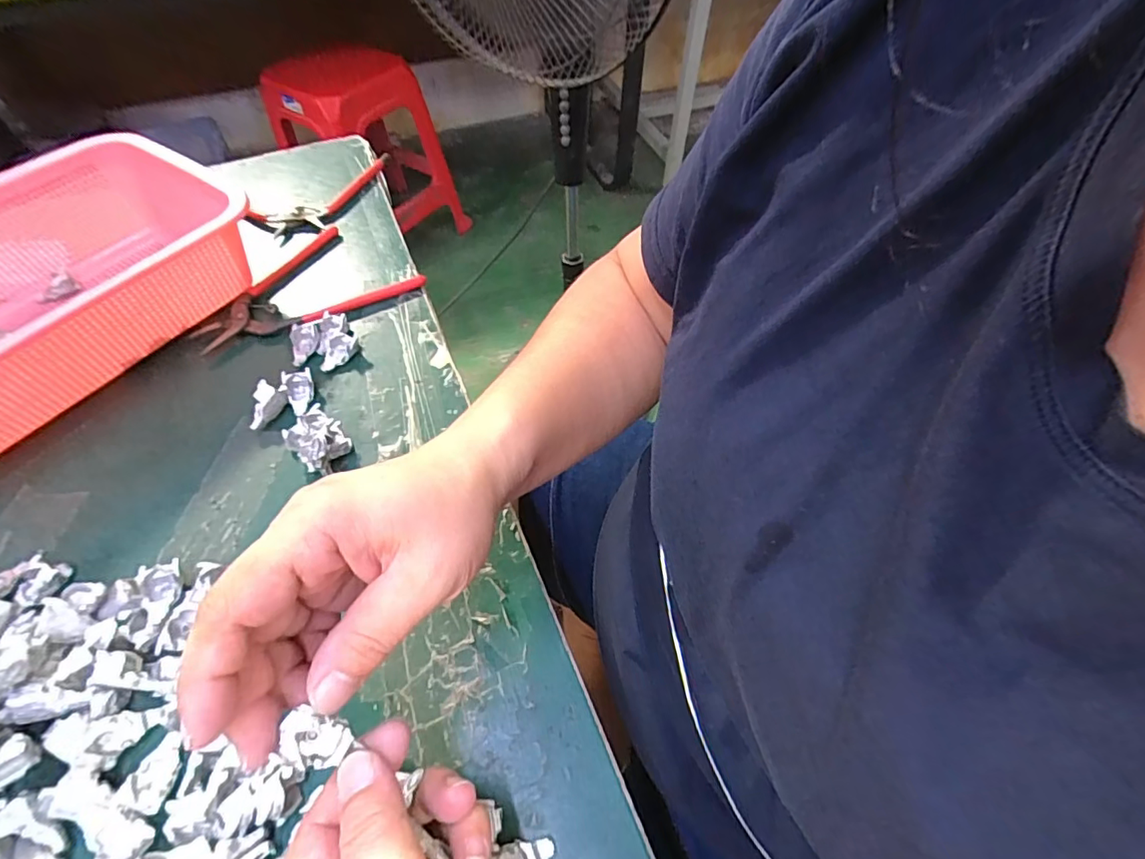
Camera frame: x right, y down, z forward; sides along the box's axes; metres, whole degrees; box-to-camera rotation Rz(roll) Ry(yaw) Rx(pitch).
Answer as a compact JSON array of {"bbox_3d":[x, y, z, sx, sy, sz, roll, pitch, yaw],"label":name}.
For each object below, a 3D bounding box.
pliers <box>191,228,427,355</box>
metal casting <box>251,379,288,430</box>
[{"bbox_3d":[-0.218,-0.118,0.418,0.163,0.012,0.111,-29,60,-19],"label":"pliers"},{"bbox_3d":[-0.201,-0.014,0.341,0.015,0.018,0.029,15,56,11],"label":"metal casting"}]

